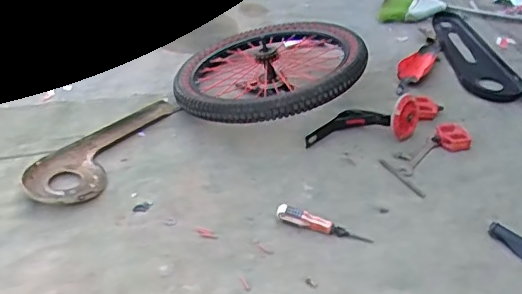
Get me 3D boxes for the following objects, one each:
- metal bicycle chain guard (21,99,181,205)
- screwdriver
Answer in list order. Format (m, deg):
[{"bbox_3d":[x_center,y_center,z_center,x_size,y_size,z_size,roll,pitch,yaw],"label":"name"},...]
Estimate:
[{"bbox_3d":[-0.365,-0.007,1.306,0.162,0.025,0.433,20,42,16],"label":"metal bicycle chain guard"},{"bbox_3d":[0.124,0.151,1.108,0.188,0.028,0.033,11,38,11],"label":"screwdriver"}]

